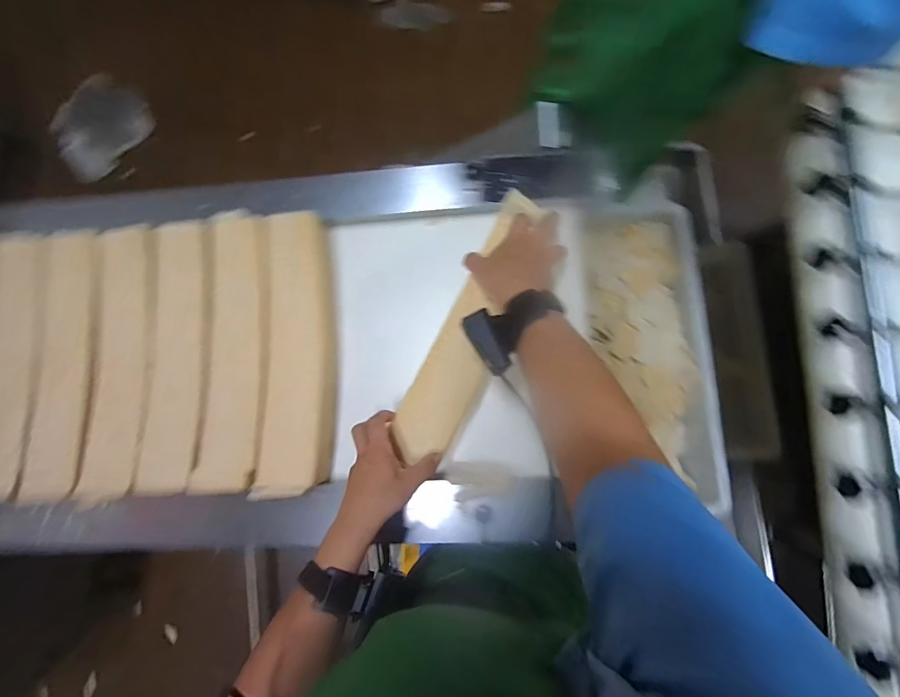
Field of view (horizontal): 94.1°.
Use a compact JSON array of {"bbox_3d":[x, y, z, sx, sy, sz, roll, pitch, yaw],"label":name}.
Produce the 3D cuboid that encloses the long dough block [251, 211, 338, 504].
[{"bbox_3d":[-0.201,0.000,0.568,0.104,0.046,0.379,0,80,-2],"label":"long dough block"}]

